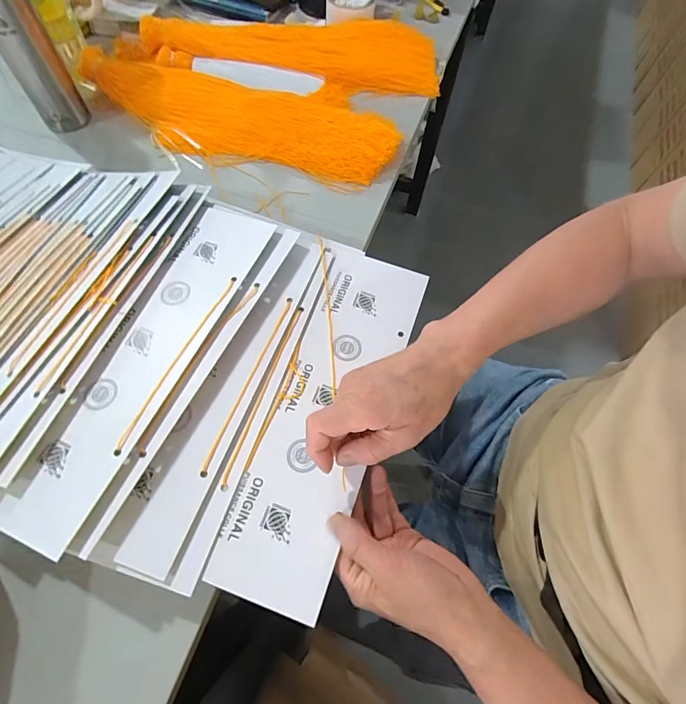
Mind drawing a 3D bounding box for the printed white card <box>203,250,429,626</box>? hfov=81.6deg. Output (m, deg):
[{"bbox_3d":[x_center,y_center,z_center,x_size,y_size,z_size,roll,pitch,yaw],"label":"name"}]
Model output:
[{"bbox_3d":[-0.010,0.045,0.362,0.098,0.007,0.323,18,65,4],"label":"printed white card"}]

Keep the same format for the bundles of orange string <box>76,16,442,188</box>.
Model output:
[{"bbox_3d":[-0.120,-0.439,0.630,0.491,0.050,0.380,21,65,7],"label":"bundles of orange string"}]

